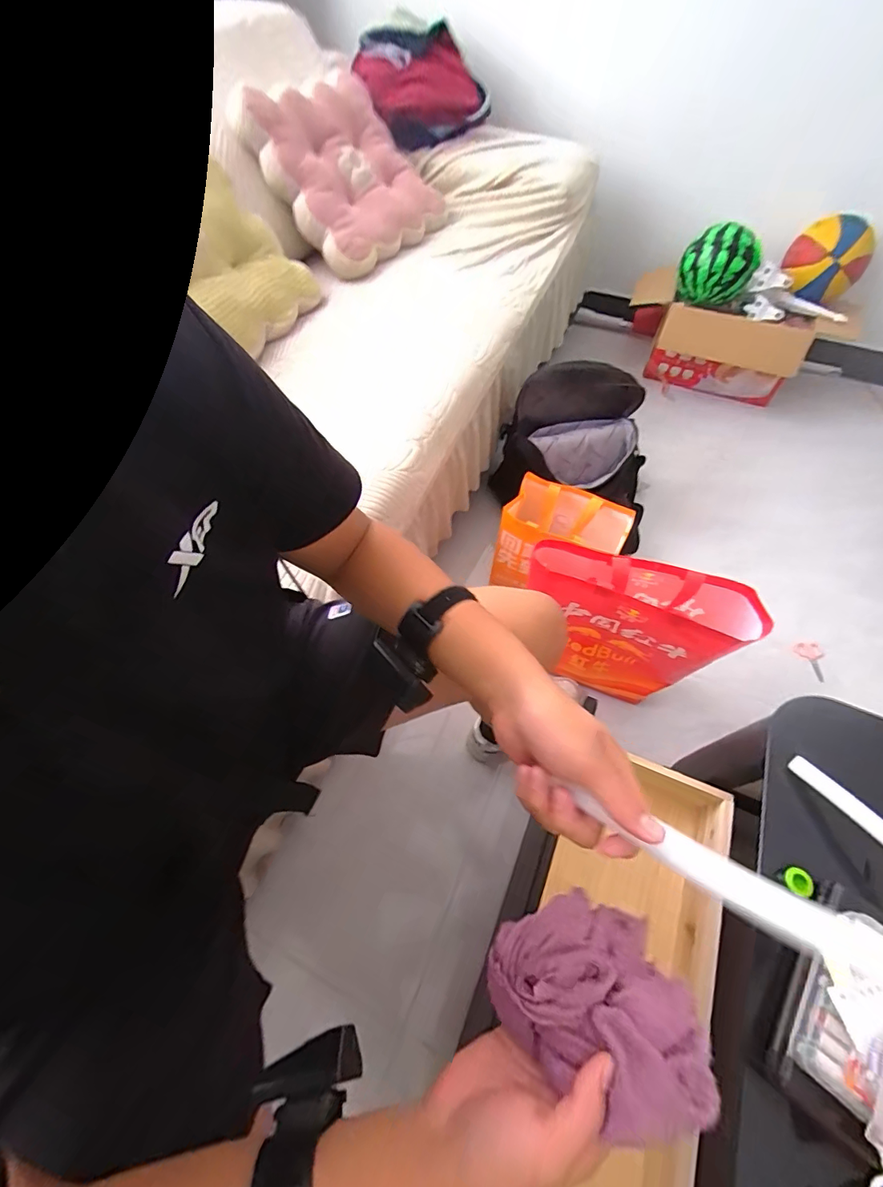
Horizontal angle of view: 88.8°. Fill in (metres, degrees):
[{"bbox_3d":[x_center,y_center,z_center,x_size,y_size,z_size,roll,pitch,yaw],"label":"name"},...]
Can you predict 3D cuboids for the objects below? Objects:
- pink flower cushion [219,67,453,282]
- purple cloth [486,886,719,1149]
[{"bbox_3d":[-0.237,-1.104,1.184,0.410,0.074,0.537,45,59,-19],"label":"pink flower cushion"},{"bbox_3d":[0.095,0.267,0.299,0.111,0.094,0.110,-15,55,-8],"label":"purple cloth"}]

